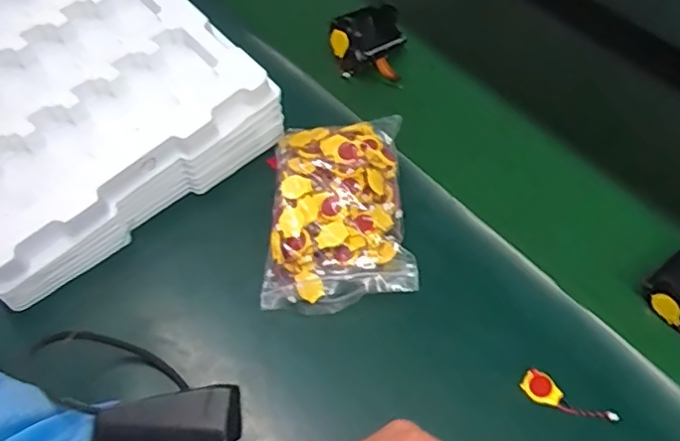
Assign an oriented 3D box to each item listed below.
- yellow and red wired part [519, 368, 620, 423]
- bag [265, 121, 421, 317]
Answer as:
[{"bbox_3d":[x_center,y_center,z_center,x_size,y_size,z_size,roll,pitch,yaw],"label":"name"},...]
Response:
[{"bbox_3d":[0.151,0.121,0.388,0.061,0.006,0.019,30,60,17],"label":"yellow and red wired part"},{"bbox_3d":[-0.002,-0.011,0.452,0.104,0.035,0.157,0,56,-2],"label":"bag"}]

